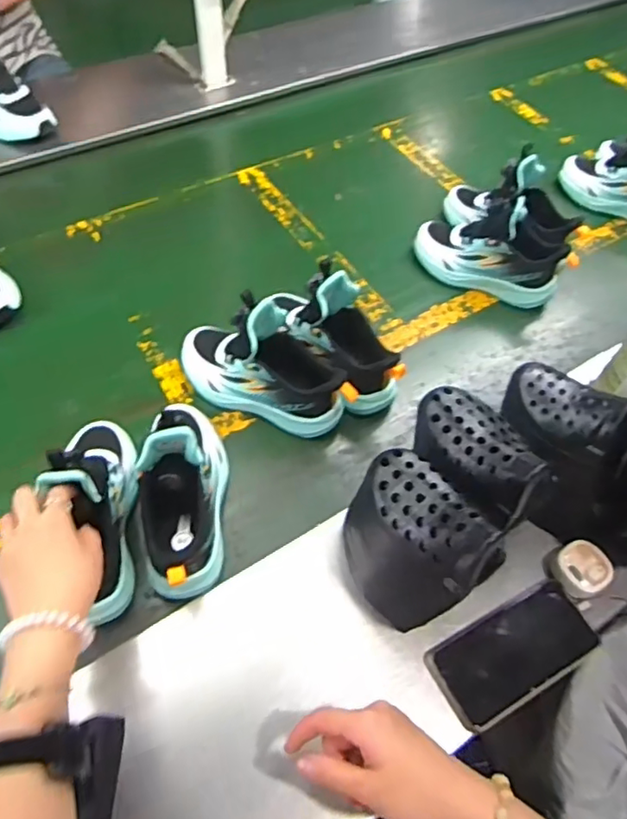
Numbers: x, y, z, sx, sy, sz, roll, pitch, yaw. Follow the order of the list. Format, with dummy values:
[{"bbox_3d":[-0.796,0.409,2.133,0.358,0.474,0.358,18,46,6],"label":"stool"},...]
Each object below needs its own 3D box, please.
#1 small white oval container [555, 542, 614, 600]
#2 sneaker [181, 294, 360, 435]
[{"bbox_3d":[0.278,0.165,0.593,0.047,0.026,0.052,-28,62,-21],"label":"small white oval container"},{"bbox_3d":[-0.059,-0.054,0.664,0.216,0.136,0.083,22,57,11],"label":"sneaker"}]

